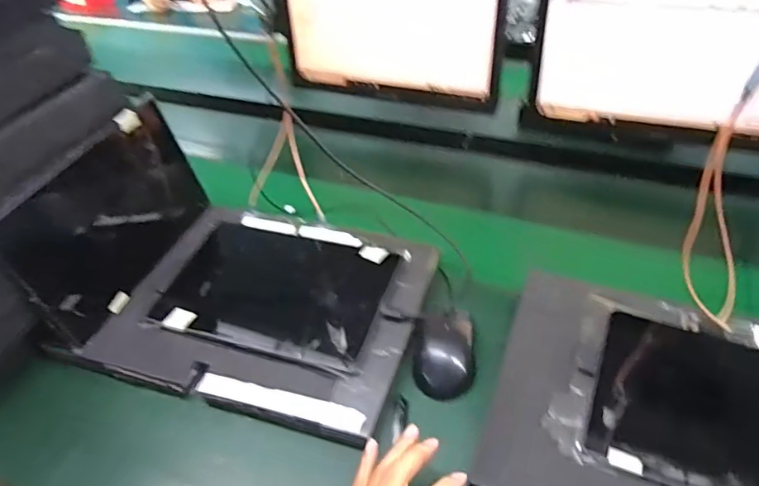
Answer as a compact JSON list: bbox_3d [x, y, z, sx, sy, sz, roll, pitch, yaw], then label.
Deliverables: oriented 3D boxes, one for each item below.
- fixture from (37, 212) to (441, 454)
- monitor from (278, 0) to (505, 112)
[{"bbox_3d":[-0.121,0.070,0.623,0.334,0.038,0.258,11,45,17],"label":"fixture"},{"bbox_3d":[0.005,-0.351,0.856,0.367,0.259,0.028,12,45,18],"label":"monitor"}]

